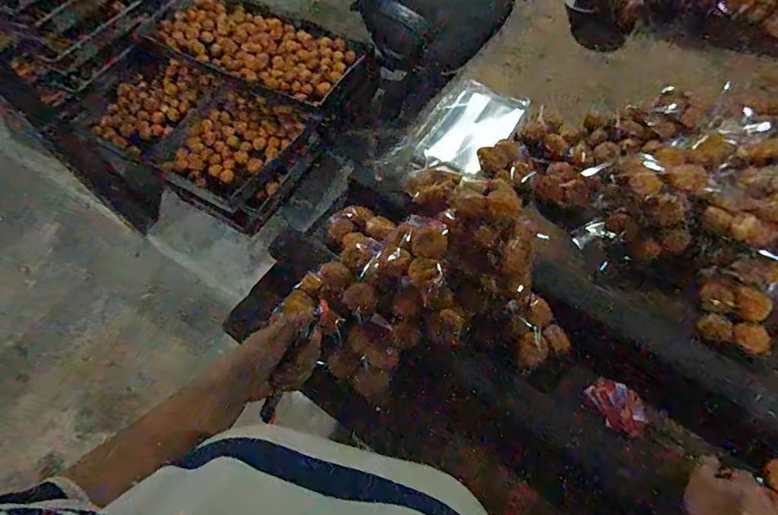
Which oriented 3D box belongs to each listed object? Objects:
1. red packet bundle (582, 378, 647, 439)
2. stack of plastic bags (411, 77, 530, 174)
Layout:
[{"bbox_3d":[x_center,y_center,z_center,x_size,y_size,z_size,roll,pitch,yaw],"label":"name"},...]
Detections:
[{"bbox_3d":[0.313,0.203,0.634,0.059,0.018,0.077,-41,67,-18],"label":"red packet bundle"},{"bbox_3d":[0.145,-0.235,0.829,0.143,0.038,0.239,27,66,16],"label":"stack of plastic bags"}]

